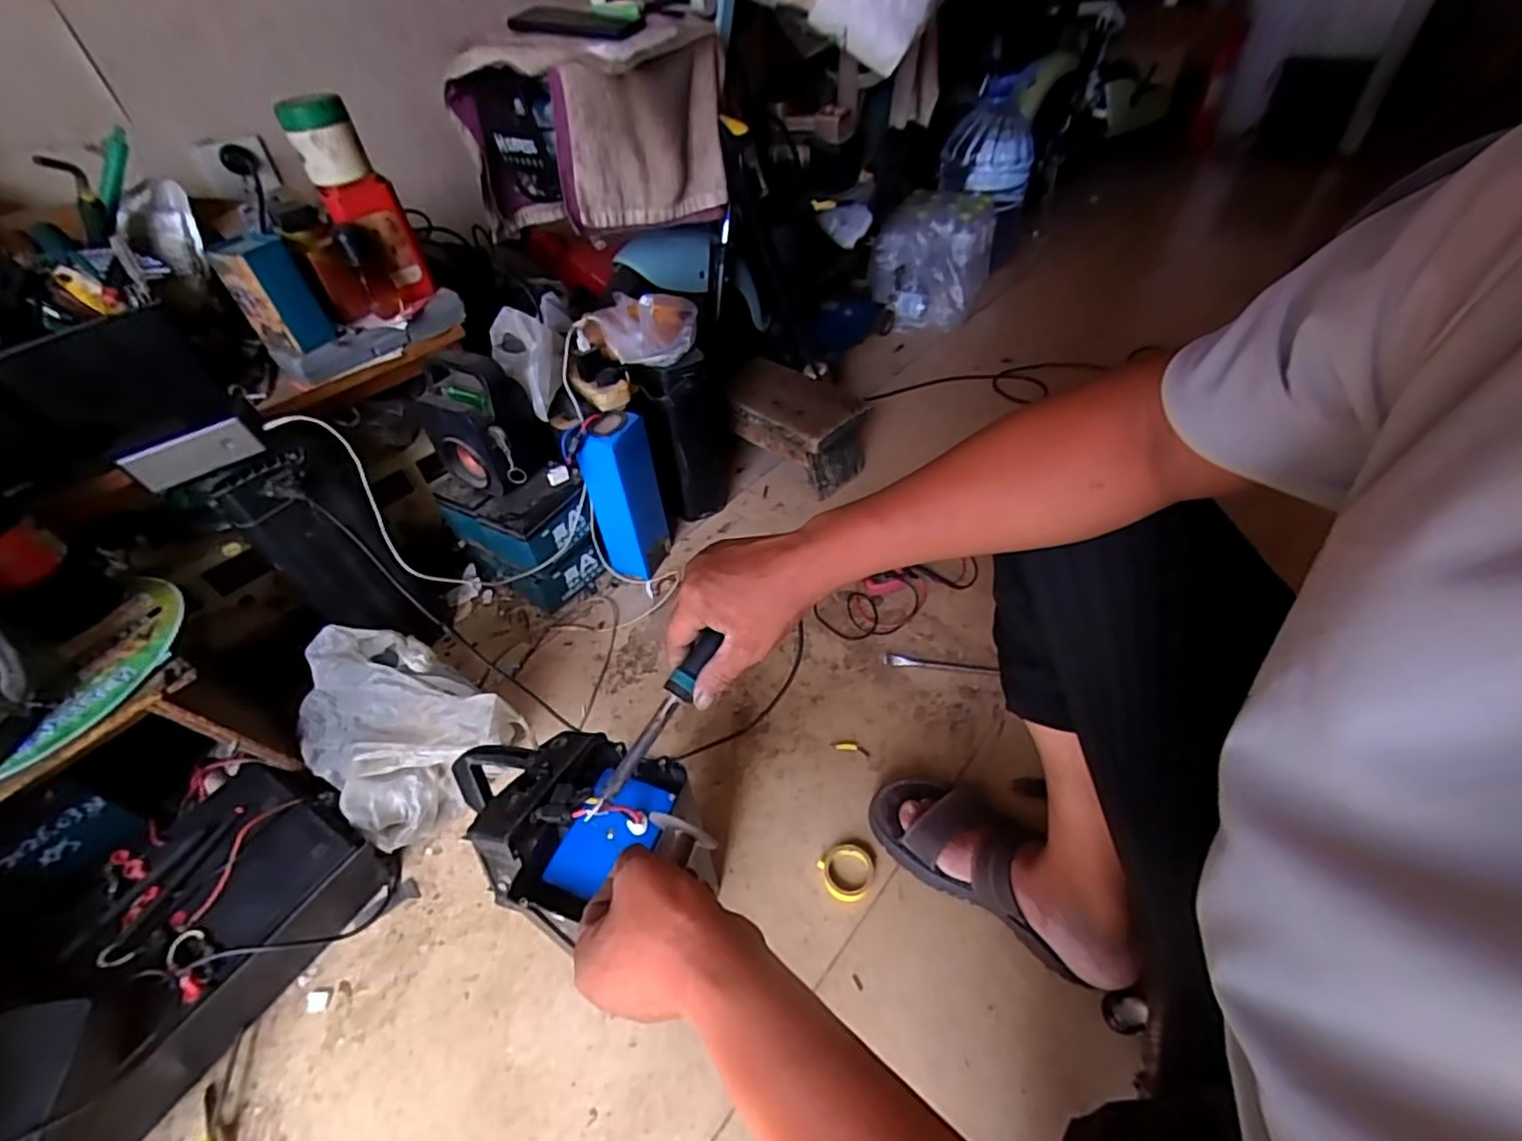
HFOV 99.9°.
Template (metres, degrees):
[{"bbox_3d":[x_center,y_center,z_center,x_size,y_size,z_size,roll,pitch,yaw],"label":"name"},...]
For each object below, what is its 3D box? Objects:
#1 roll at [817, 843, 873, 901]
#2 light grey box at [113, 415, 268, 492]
[{"bbox_3d":[0.100,0.344,0.731,0.060,0.014,0.059,-2,47,2],"label":"roll"},{"bbox_3d":[-0.621,-0.129,0.698,0.121,0.052,0.019,-22,49,-16],"label":"light grey box"}]

